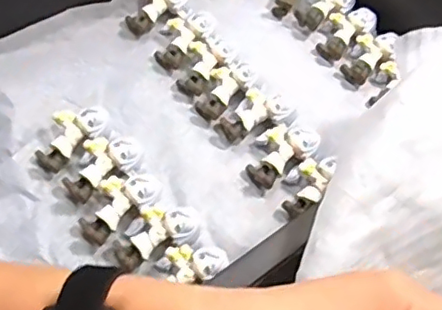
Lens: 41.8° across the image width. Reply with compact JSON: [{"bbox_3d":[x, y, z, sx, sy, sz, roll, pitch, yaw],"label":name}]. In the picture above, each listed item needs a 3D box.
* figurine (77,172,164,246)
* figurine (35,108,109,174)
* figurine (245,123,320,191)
[{"bbox_3d":[-0.078,0.037,0.435,0.065,0.028,0.036,-34,67,-23],"label":"figurine"},{"bbox_3d":[-0.120,-0.016,0.455,0.032,0.015,0.064,42,85,19],"label":"figurine"},{"bbox_3d":[0.048,-0.004,0.471,0.062,0.023,0.039,-29,65,-21],"label":"figurine"}]

